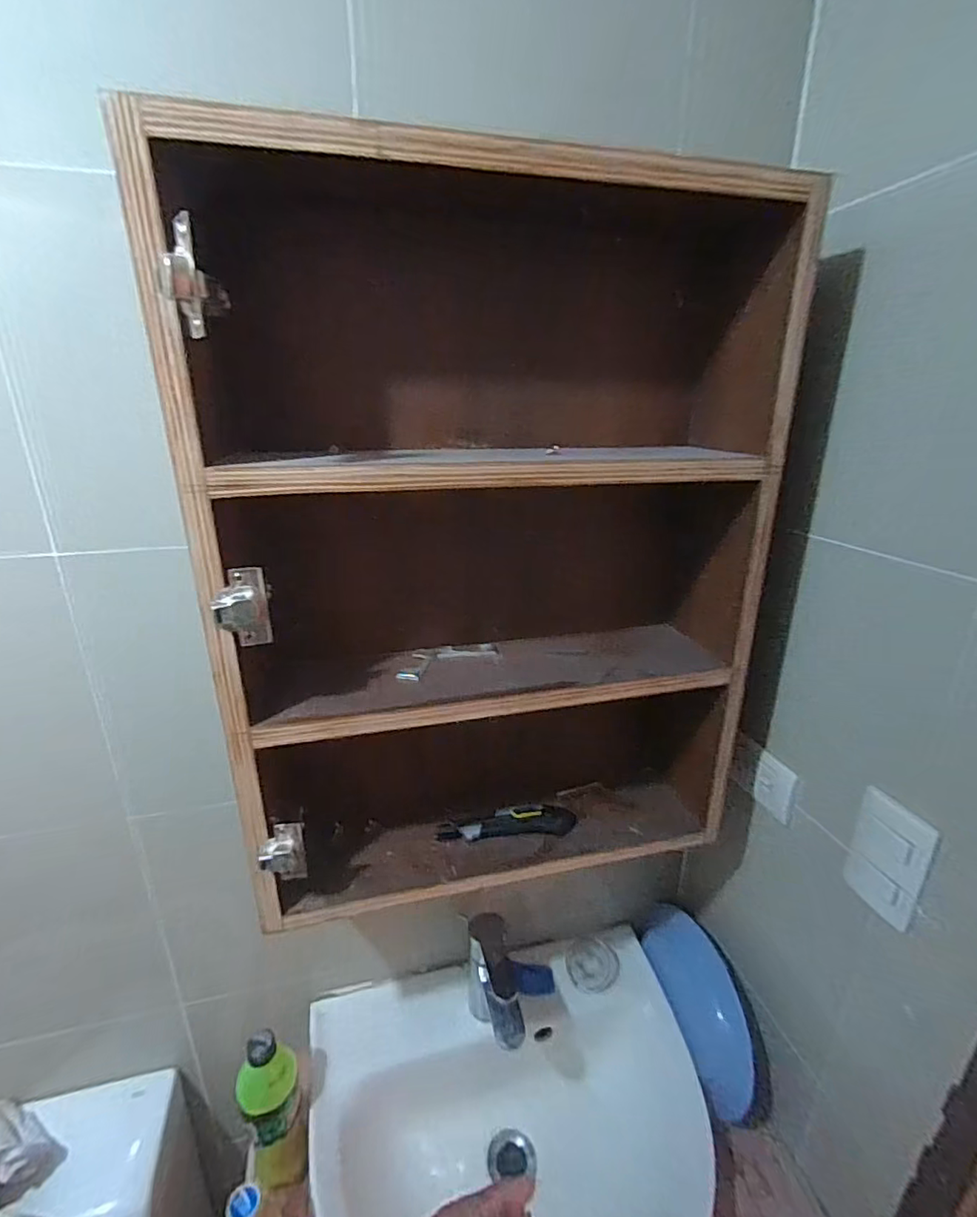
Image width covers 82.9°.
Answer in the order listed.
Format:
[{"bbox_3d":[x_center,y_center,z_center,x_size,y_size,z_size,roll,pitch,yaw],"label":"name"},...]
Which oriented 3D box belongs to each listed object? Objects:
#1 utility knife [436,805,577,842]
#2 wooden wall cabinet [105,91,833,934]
[{"bbox_3d":[0.021,0.247,0.637,0.157,0.021,0.033,-3,19,-7],"label":"utility knife"},{"bbox_3d":[0.004,-0.033,0.543,0.488,0.640,0.189,-6,20,-17],"label":"wooden wall cabinet"}]

